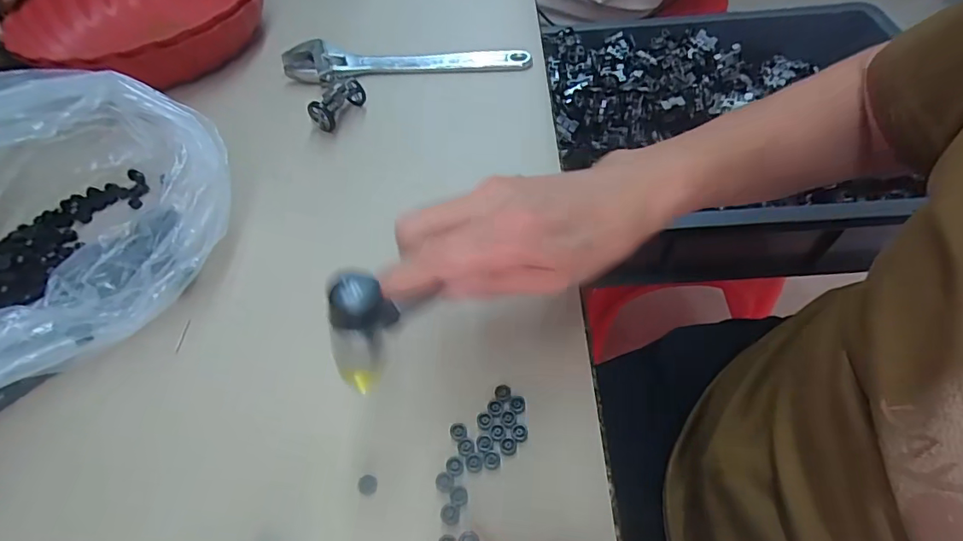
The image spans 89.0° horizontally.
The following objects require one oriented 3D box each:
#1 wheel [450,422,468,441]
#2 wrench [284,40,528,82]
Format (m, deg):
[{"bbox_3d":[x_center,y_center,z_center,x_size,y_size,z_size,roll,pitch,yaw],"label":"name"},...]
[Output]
[{"bbox_3d":[-0.013,0.088,0.268,0.009,0.004,0.010,5,55,7],"label":"wheel"},{"bbox_3d":[-0.075,-0.213,0.487,0.239,0.016,0.046,-4,54,0],"label":"wrench"}]

